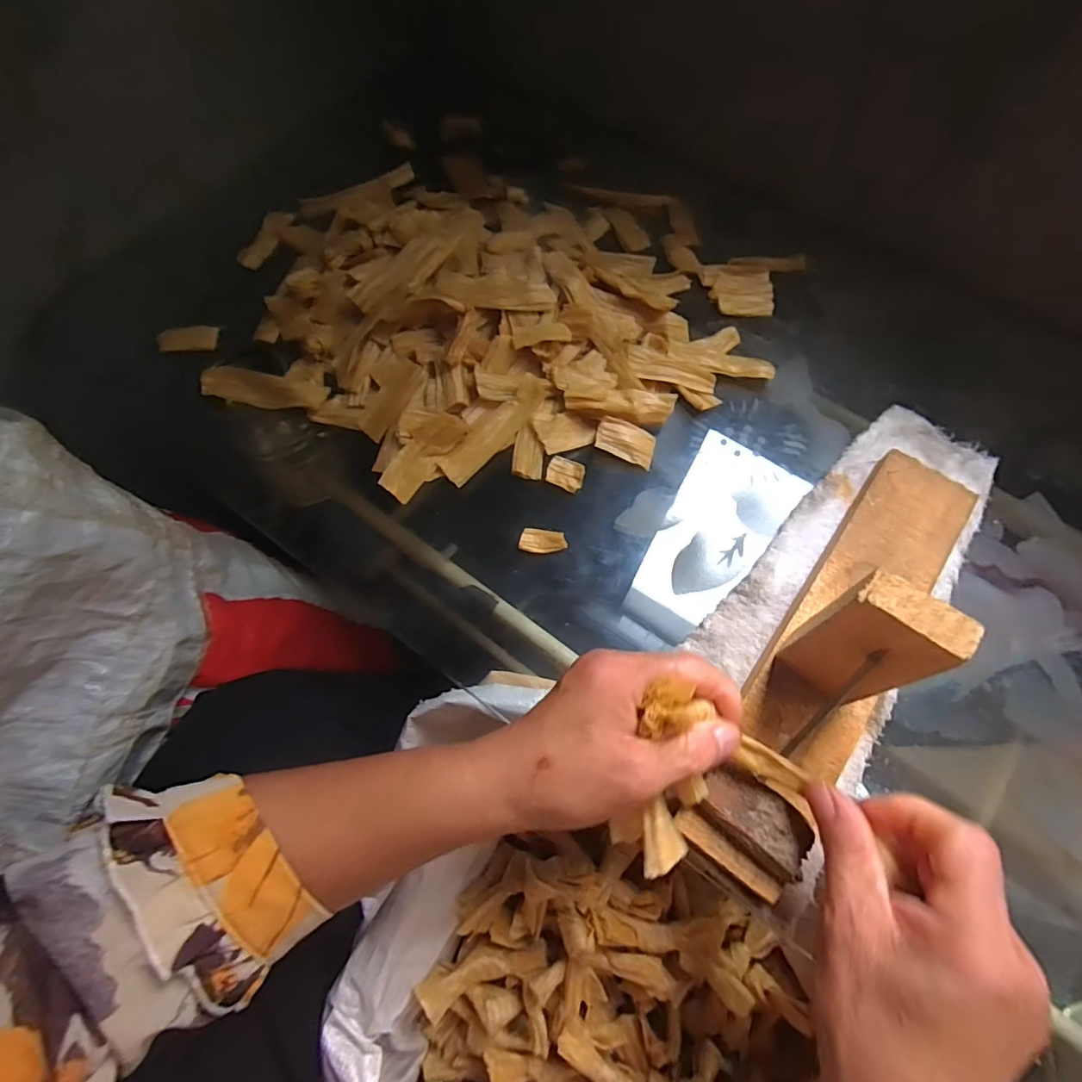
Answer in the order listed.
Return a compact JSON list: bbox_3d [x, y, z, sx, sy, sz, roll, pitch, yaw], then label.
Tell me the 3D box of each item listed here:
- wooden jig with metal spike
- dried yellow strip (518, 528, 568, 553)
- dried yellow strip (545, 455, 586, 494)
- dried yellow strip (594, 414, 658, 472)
[{"bbox_3d":[0.175,0.044,0.273,0.071,0.123,0.276,35,71,13],"label":"wooden jig with metal spike"},{"bbox_3d":[0.002,0.000,0.355,0.030,0.007,0.015,1,67,-1],"label":"dried yellow strip"},{"bbox_3d":[0.017,-0.046,0.375,0.025,0.006,0.022,15,68,5],"label":"dried yellow strip"},{"bbox_3d":[0.060,-0.069,0.380,0.042,0.004,0.026,19,81,-9],"label":"dried yellow strip"}]

